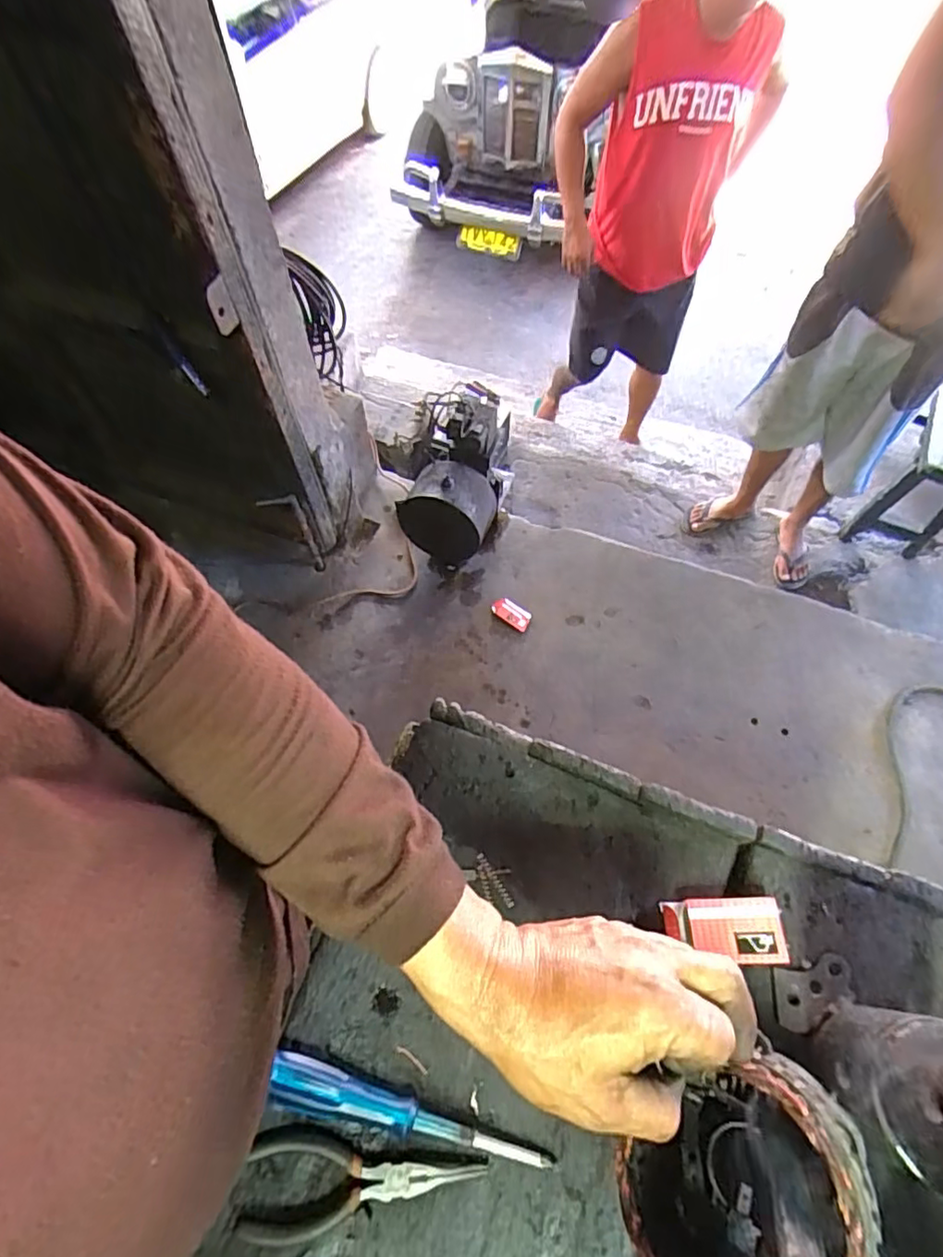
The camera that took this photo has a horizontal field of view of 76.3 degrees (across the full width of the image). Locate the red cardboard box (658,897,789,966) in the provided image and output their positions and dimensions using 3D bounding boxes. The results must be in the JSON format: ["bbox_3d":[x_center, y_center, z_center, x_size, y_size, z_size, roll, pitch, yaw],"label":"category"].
[{"bbox_3d":[0.180,0.216,0.428,0.076,0.020,0.042,-1,61,0],"label":"red cardboard box"}]

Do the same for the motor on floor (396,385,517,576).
[{"bbox_3d":[-0.029,-0.400,1.531,0.233,0.305,0.370,12,62,8],"label":"motor on floor"}]

